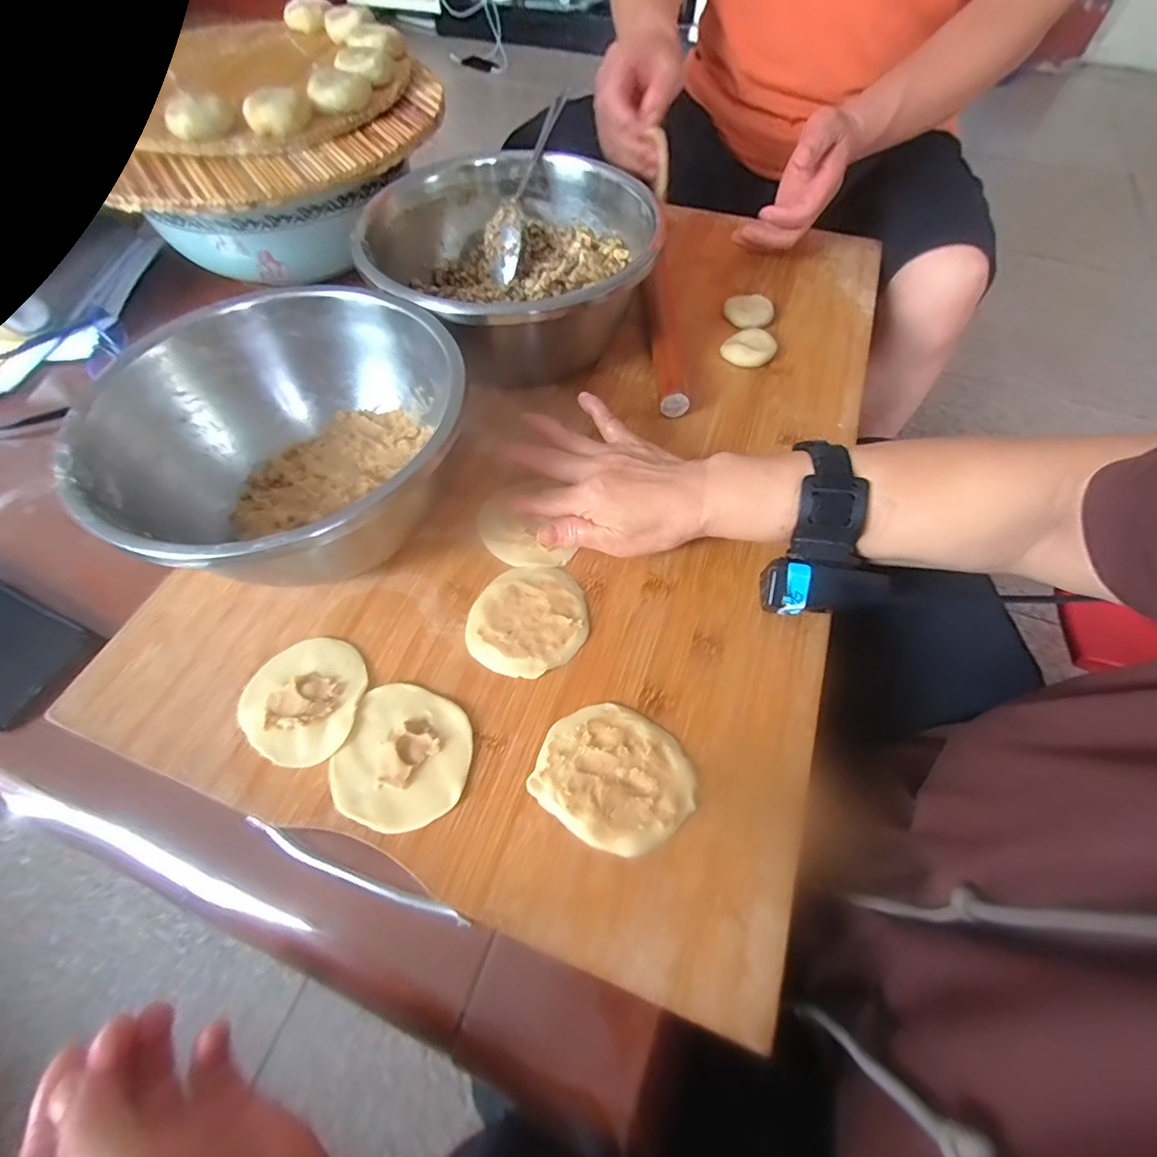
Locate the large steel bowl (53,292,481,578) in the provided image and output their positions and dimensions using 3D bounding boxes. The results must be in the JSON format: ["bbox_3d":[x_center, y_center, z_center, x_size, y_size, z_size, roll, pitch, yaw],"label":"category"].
[{"bbox_3d":[-0.194,-0.088,0.364,0.199,0.101,0.230,16,61,10],"label":"large steel bowl"}]

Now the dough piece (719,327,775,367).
[{"bbox_3d":[0.162,-0.214,0.484,0.048,0.011,0.040,-30,64,-17],"label":"dough piece"}]

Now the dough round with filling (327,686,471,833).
[{"bbox_3d":[-0.102,0.103,0.303,0.075,0.010,0.076,0,60,-1],"label":"dough round with filling"}]

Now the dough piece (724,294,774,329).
[{"bbox_3d":[0.167,-0.261,0.511,0.044,0.016,0.045,0,60,-1],"label":"dough piece"}]

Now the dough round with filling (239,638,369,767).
[{"bbox_3d":[-0.170,0.072,0.320,0.071,0.011,0.076,0,60,-1],"label":"dough round with filling"}]

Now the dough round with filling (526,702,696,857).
[{"bbox_3d":[0.021,0.112,0.297,0.085,0.005,0.073,31,64,16],"label":"dough round with filling"}]

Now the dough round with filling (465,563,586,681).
[{"bbox_3d":[-0.032,0.026,0.346,0.074,0.004,0.081,0,60,-1],"label":"dough round with filling"}]

